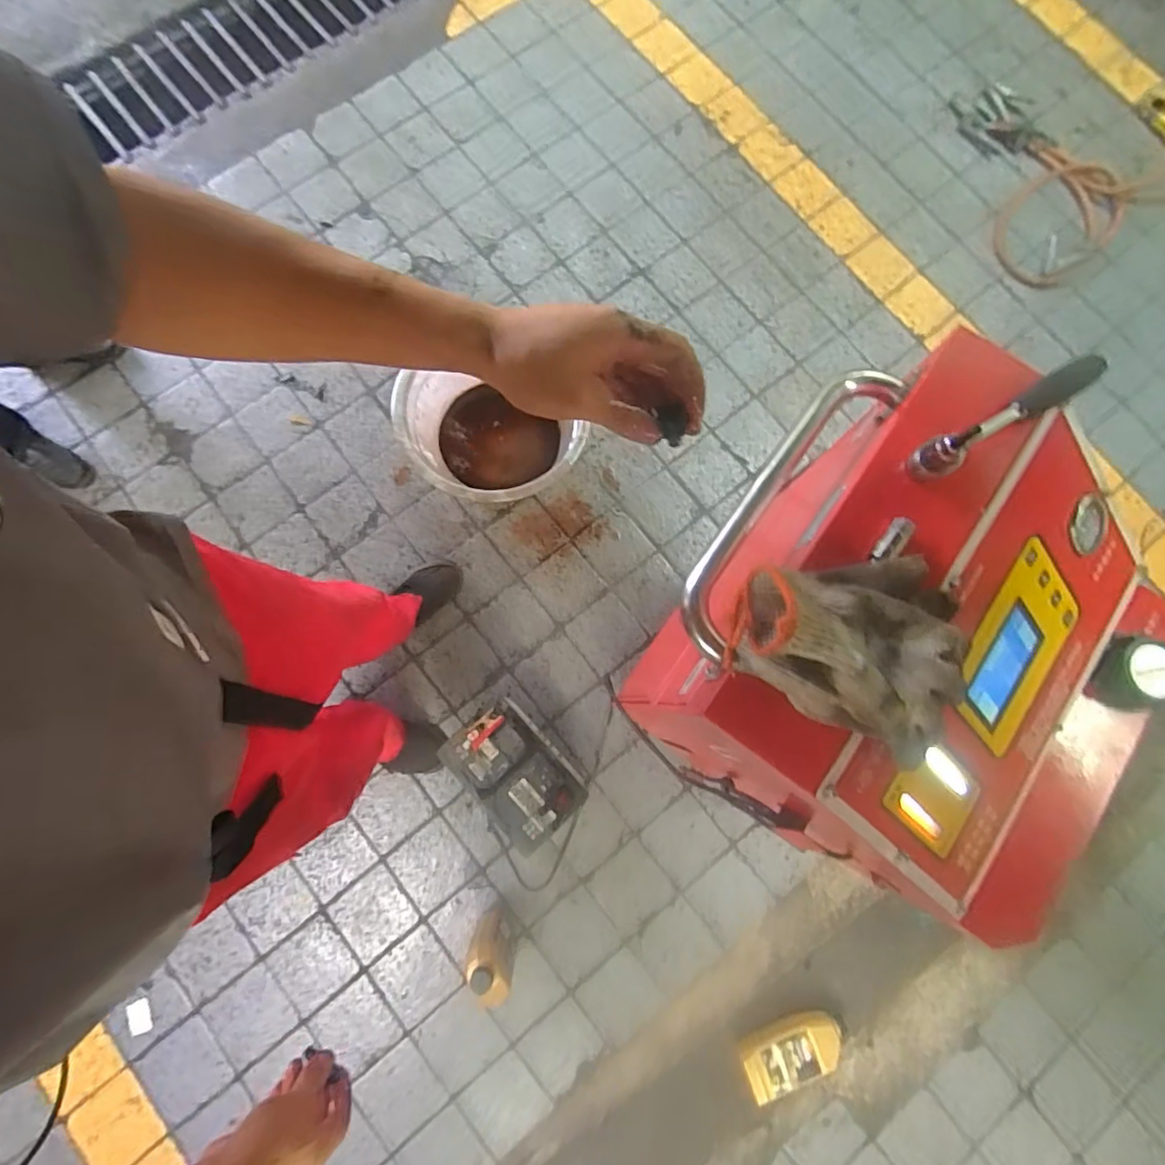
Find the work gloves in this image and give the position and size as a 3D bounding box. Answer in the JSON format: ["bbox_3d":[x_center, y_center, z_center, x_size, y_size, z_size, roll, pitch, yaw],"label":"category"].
[{"bbox_3d":[0.201,0.048,0.414,0.182,0.073,0.132,-7,81,-4],"label":"work gloves"}]

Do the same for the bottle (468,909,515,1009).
[{"bbox_3d":[-0.178,0.734,1.146,0.099,0.227,0.100,18,80,0],"label":"bottle"}]

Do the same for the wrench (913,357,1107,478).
[{"bbox_3d":[0.355,-0.139,0.471,0.187,0.052,0.029,-28,83,-7],"label":"wrench"}]

